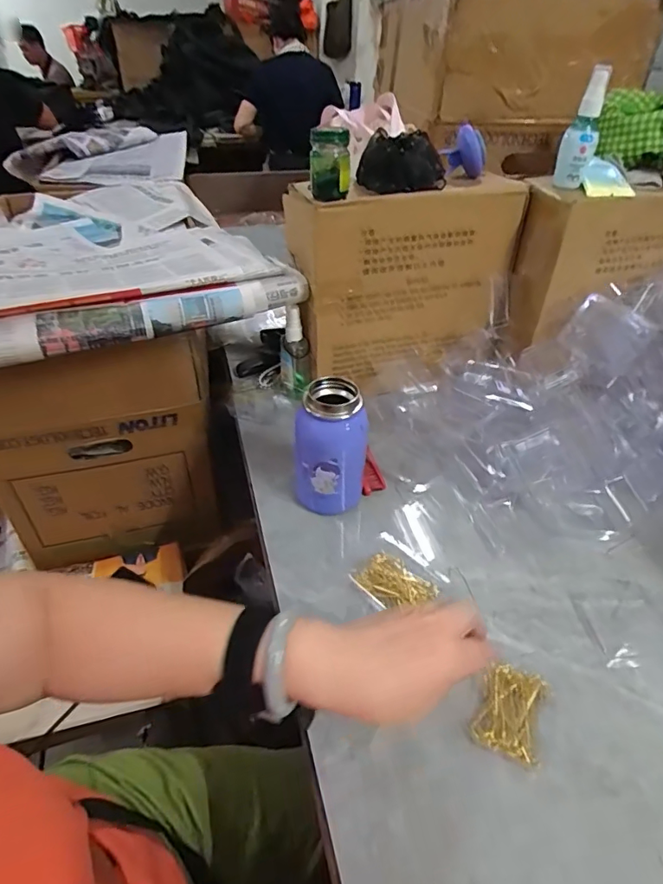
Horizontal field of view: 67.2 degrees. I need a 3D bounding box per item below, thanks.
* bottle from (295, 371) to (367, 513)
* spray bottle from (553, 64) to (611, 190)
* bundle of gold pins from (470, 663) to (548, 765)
[{"bbox_3d":[-0.001,0.008,0.522,0.072,0.136,0.063,9,41,9],"label":"bottle"},{"bbox_3d":[0.293,-0.362,0.587,0.039,0.118,0.039,16,41,16],"label":"spray bottle"},{"bbox_3d":[0.139,0.207,0.387,0.046,0.013,0.063,17,43,18],"label":"bundle of gold pins"}]

